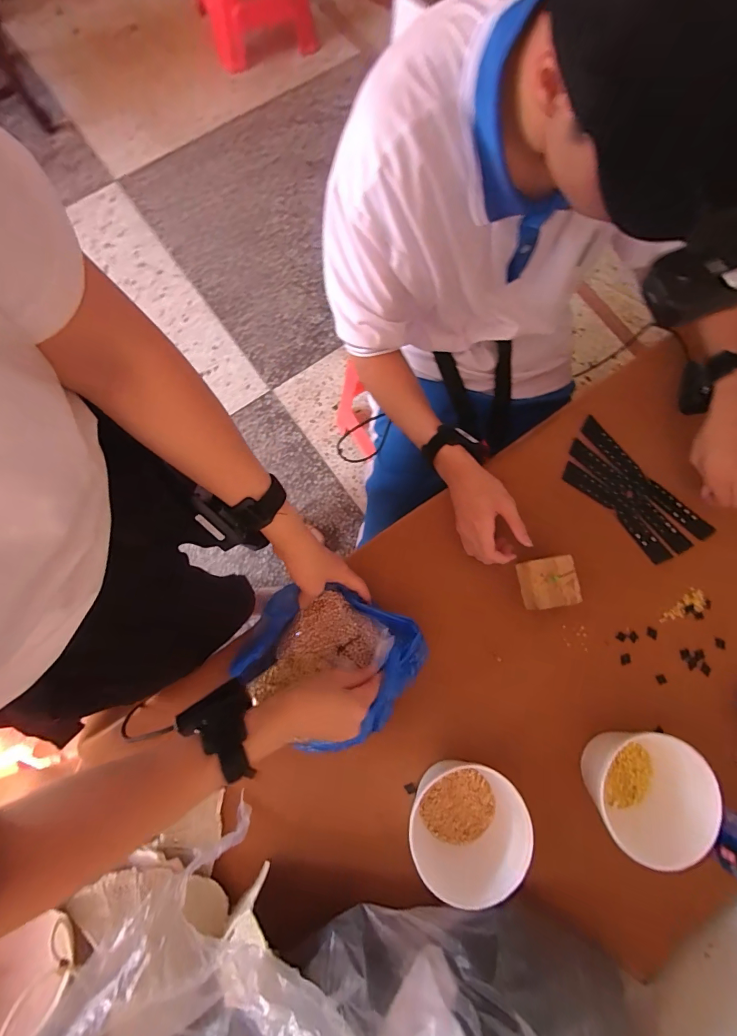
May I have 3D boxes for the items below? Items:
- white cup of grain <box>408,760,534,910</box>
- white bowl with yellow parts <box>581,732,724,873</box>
[{"bbox_3d":[0.111,0.336,0.454,0.117,0.083,0.130,15,80,2],"label":"white cup of grain"},{"bbox_3d":[0.301,0.299,0.456,0.112,0.095,0.111,0,80,-1],"label":"white bowl with yellow parts"}]

